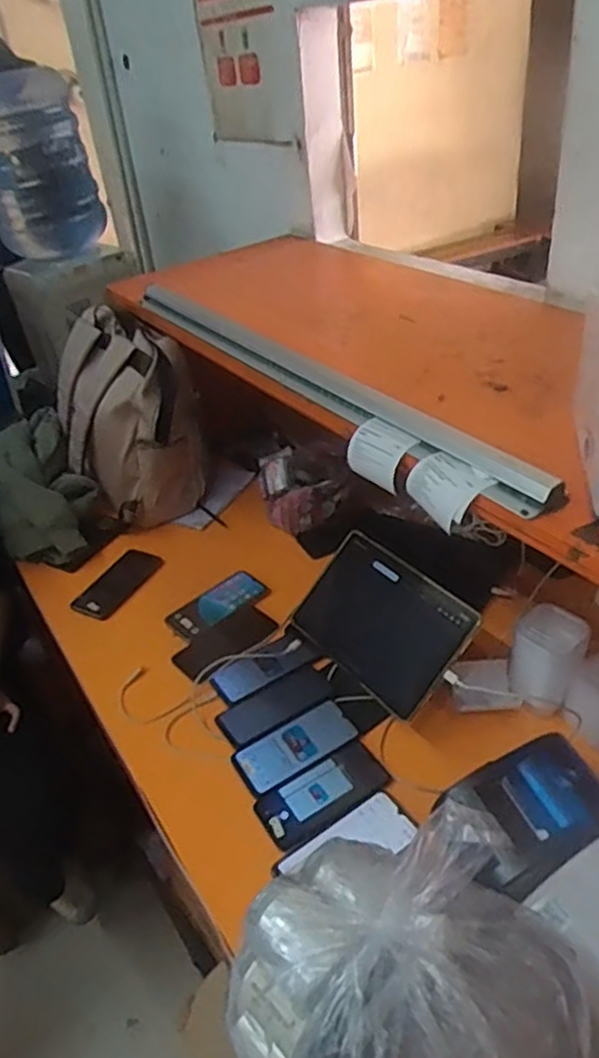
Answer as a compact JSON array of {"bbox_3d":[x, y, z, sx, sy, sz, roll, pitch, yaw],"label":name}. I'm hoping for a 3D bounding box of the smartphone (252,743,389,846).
[{"bbox_3d":[0.028,0.333,0.882,0.165,0.015,0.070,-24,39,-23],"label":"smartphone"}]

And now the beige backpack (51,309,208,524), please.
[{"bbox_3d":[-0.318,-0.188,1.327,0.250,0.361,0.188,-17,37,-14],"label":"beige backpack"}]

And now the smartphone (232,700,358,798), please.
[{"bbox_3d":[-0.005,0.289,0.938,0.167,0.012,0.081,-21,45,-26],"label":"smartphone"}]

